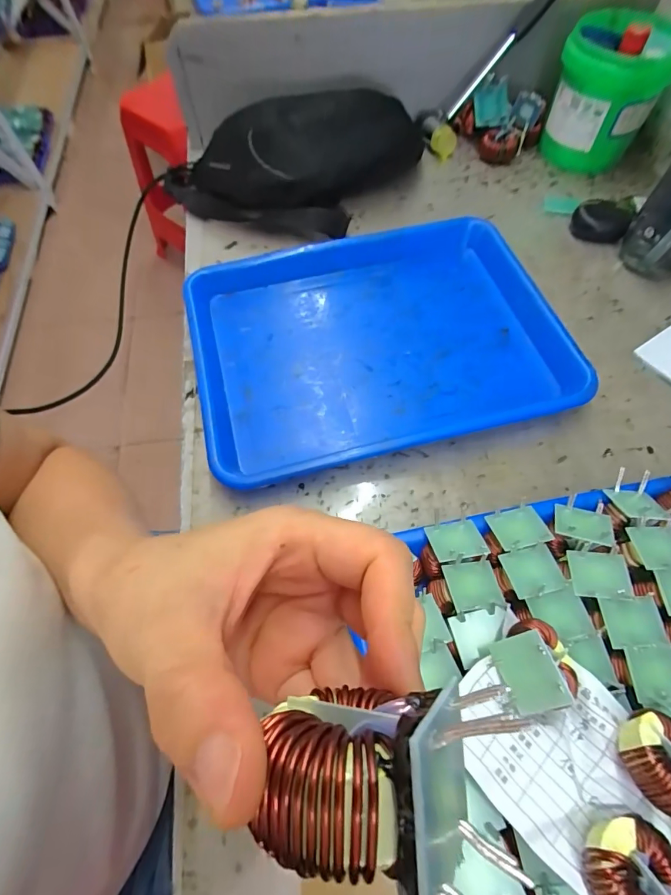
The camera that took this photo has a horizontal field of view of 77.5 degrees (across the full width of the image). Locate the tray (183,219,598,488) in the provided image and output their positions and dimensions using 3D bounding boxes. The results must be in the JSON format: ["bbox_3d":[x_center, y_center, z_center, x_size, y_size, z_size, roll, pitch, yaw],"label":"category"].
[{"bbox_3d":[0.037,-0.104,0.401,0.336,0.036,0.245,-12,63,-4],"label":"tray"}]

